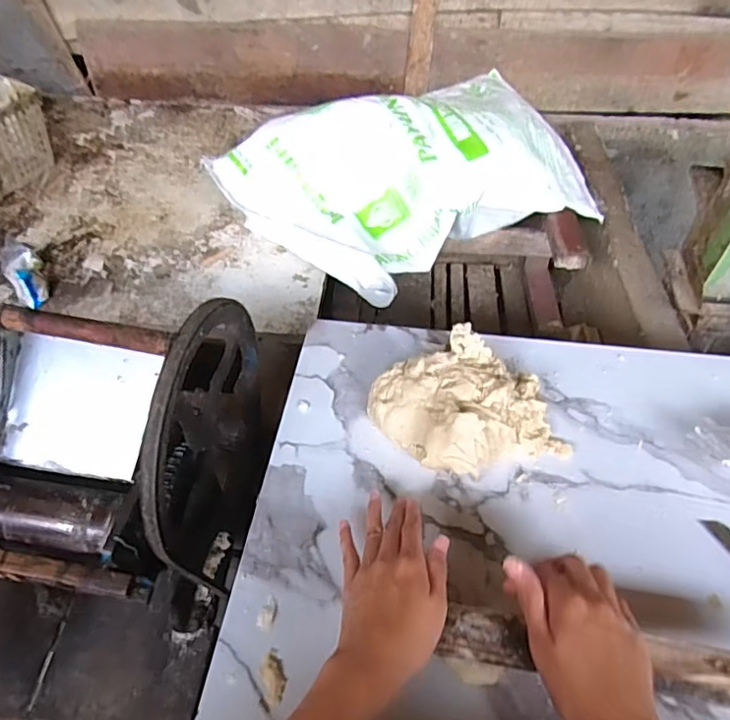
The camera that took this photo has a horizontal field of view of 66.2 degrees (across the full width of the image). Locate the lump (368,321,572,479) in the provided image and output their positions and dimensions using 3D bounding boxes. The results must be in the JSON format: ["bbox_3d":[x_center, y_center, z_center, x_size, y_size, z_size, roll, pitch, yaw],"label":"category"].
[{"bbox_3d":[0.097,0.047,0.542,0.163,0.069,0.132,-17,53,-16],"label":"lump"}]

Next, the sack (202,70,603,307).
[{"bbox_3d":[0.098,-0.355,1.071,0.665,0.195,0.397,-23,55,-20],"label":"sack"}]

